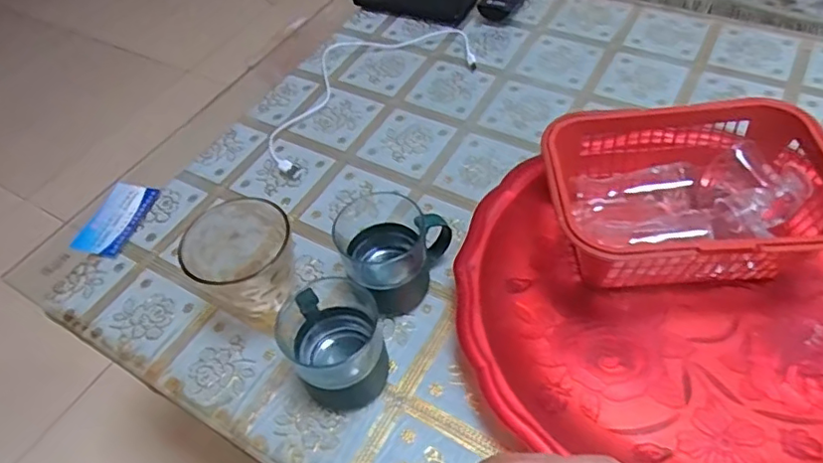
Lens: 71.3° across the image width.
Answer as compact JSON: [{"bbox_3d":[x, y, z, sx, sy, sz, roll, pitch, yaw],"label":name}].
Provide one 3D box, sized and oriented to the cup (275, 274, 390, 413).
[{"bbox_3d":[-0.058,0.088,0.442,0.075,0.067,0.082,-3,51,4],"label":"cup"}]

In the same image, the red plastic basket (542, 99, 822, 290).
[{"bbox_3d":[0.218,-0.018,0.469,0.205,0.102,0.141,-4,51,4],"label":"red plastic basket"}]

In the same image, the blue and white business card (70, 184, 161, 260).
[{"bbox_3d":[-0.304,-0.014,0.592,0.050,0.009,0.088,12,53,15],"label":"blue and white business card"}]

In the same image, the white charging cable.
[{"bbox_3d":[-0.058,-0.184,0.695,0.294,0.014,0.146,-34,55,-20],"label":"white charging cable"}]

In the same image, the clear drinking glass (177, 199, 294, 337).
[{"bbox_3d":[-0.133,0.033,0.479,0.082,0.093,0.080,-3,51,4],"label":"clear drinking glass"}]

